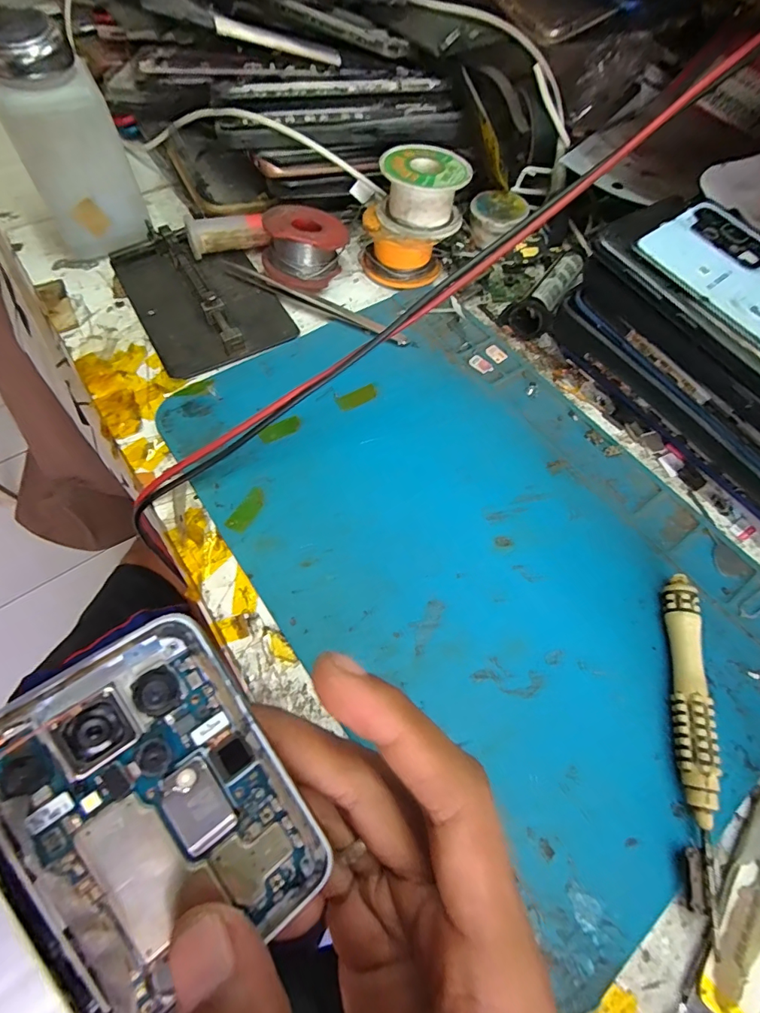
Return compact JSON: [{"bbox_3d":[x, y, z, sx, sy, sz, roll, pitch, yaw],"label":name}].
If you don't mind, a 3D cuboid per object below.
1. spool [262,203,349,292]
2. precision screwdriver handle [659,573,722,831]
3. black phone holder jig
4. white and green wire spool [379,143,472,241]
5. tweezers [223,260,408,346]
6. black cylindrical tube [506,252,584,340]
[{"bbox_3d":[-0.046,-0.163,0.281,0.043,0.032,0.045,1,63,-3],"label":"spool"},{"bbox_3d":[0.124,0.073,0.181,0.013,0.013,0.091,12,63,3],"label":"precision screwdriver handle"},{"bbox_3d":[-0.110,-0.133,0.273,0.078,0.014,0.117,-27,67,-16],"label":"black phone holder jig"},{"bbox_3d":[0.027,-0.190,0.274,0.050,0.037,0.050,1,63,-3],"label":"white and green wire spool"},{"bbox_3d":[-0.041,-0.128,0.278,0.127,0.006,0.012,26,64,10],"label":"tweezers"},{"bbox_3d":[0.105,-0.132,0.281,0.023,0.022,0.067,30,65,11],"label":"black cylindrical tube"}]

